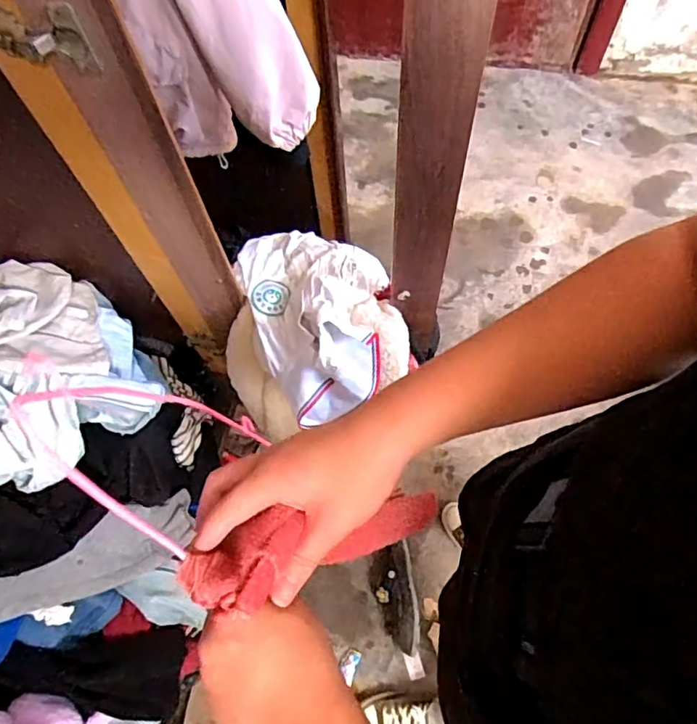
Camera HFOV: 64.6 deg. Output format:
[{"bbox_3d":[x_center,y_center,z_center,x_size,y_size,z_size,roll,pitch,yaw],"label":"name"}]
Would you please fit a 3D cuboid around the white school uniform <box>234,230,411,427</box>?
[{"bbox_3d":[-0.048,-0.080,0.846,0.233,0.121,0.310,-21,66,-7],"label":"white school uniform"}]

